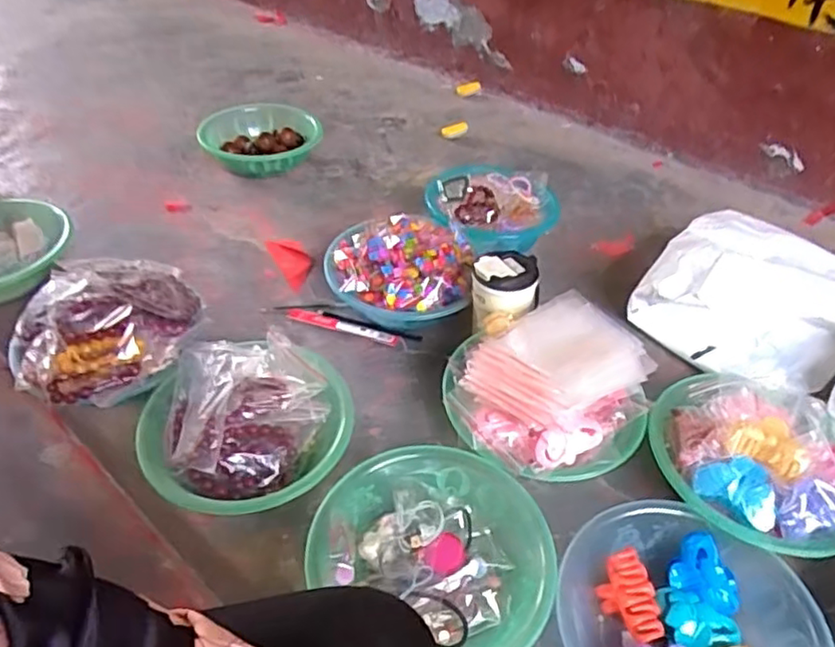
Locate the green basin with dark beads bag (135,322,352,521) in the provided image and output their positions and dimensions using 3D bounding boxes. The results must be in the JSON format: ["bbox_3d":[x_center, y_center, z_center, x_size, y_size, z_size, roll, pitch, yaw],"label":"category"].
[{"bbox_3d":[-0.196,0.124,0.745,0.228,0.090,0.228,-13,44,-16],"label":"green basin with dark beads bag"}]

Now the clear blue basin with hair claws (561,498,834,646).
[{"bbox_3d":[0.255,0.292,0.607,0.221,0.088,0.220,1,42,-1],"label":"clear blue basin with hair claws"}]

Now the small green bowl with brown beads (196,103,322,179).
[{"bbox_3d":[-0.323,-0.379,1.310,0.239,0.067,0.220,-6,43,-9],"label":"small green bowl with brown beads"}]

